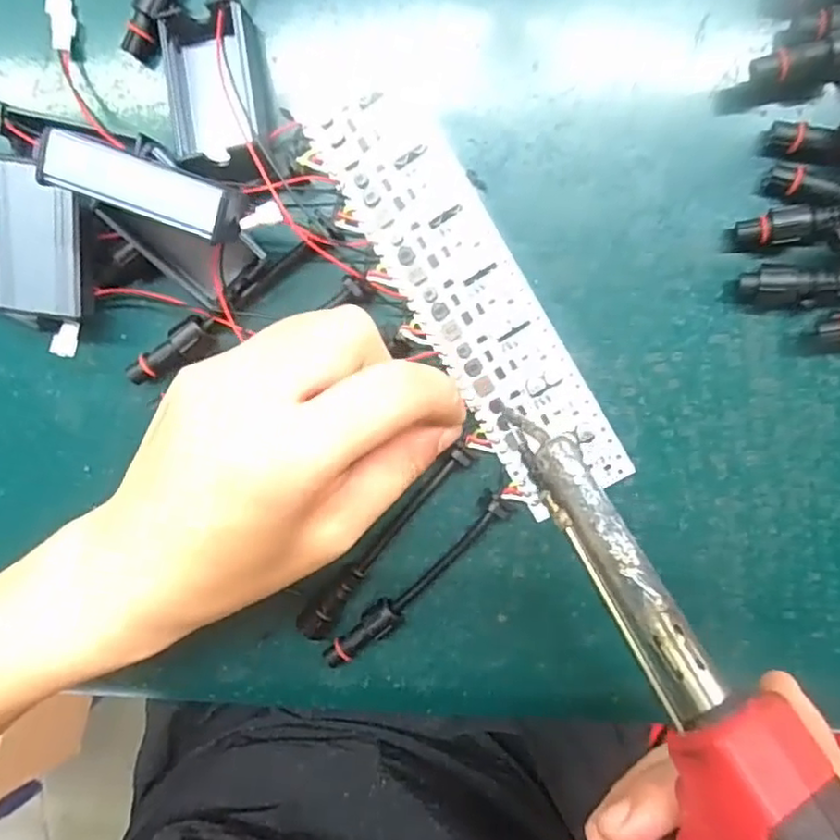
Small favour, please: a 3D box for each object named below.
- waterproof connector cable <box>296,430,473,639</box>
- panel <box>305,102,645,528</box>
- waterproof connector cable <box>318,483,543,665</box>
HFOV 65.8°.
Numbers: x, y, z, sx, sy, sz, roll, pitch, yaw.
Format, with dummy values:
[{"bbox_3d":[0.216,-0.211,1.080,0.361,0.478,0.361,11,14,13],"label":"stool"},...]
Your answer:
[{"bbox_3d":[-0.014,0.045,0.249,0.012,0.012,0.097,39,99,-2],"label":"waterproof connector cable"},{"bbox_3d":[0.019,-0.044,0.237,0.042,0.004,0.164,-31,95,7],"label":"panel"},{"bbox_3d":[0.002,0.061,0.251,0.102,0.012,0.014,-44,93,8],"label":"waterproof connector cable"}]

